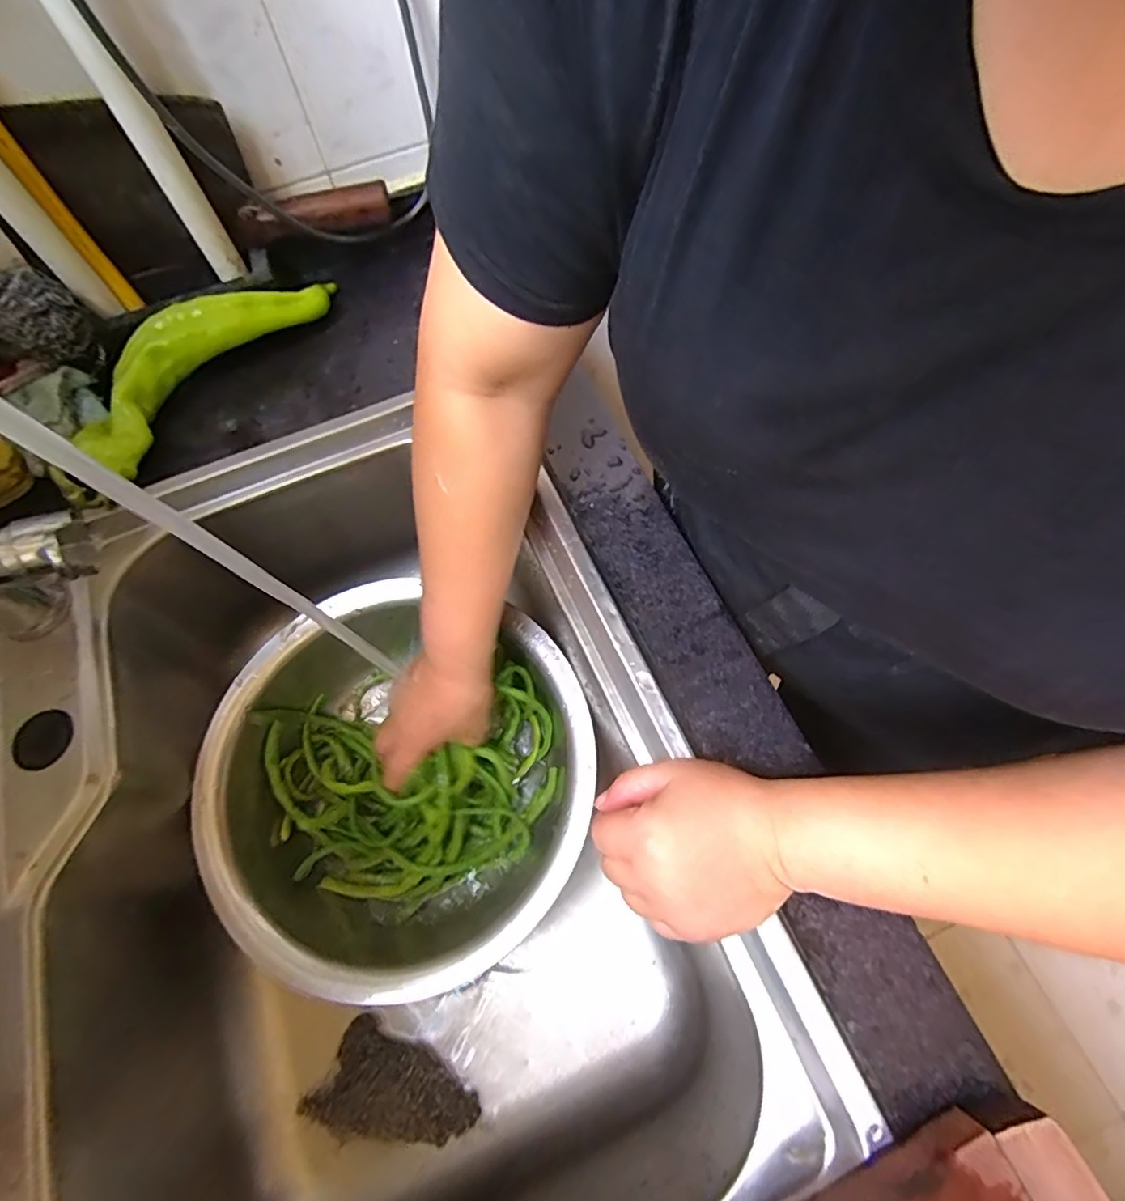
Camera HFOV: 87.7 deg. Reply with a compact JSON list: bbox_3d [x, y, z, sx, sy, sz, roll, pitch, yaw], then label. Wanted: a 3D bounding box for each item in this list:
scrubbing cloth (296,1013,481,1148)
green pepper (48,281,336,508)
[{"bbox_3d":[-0.123,0.365,0.434,0.115,0.033,0.058,17,68,11],"label":"scrubbing cloth"},{"bbox_3d":[-0.304,-0.192,0.482,0.077,0.051,0.274,28,70,15],"label":"green pepper"}]

